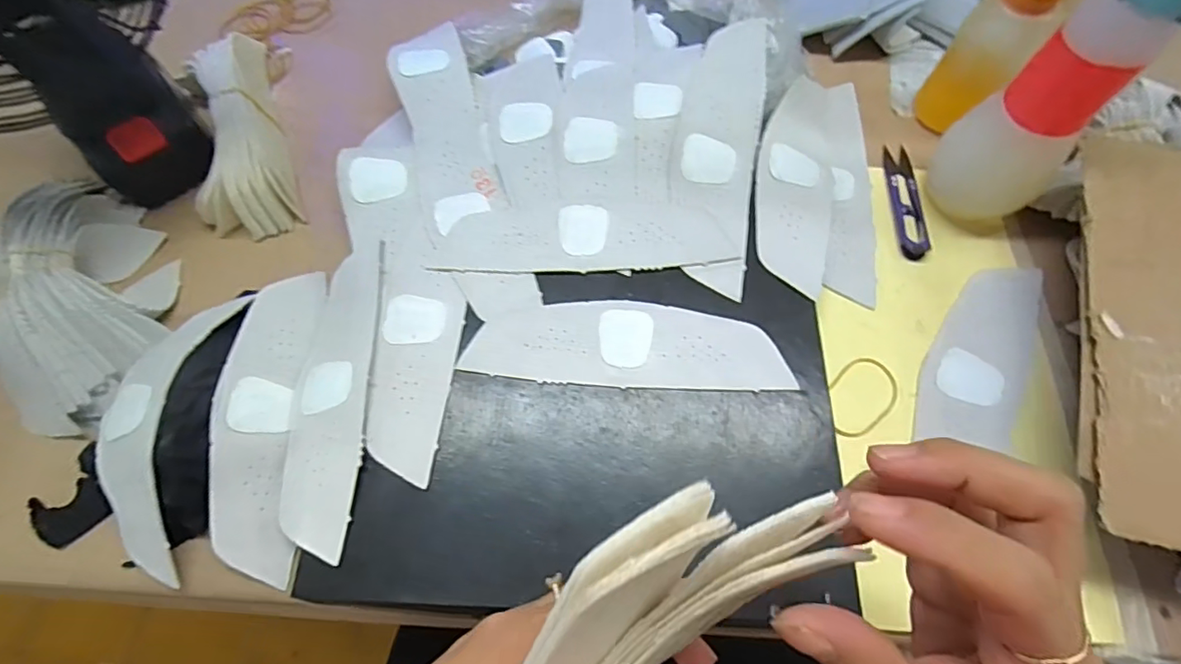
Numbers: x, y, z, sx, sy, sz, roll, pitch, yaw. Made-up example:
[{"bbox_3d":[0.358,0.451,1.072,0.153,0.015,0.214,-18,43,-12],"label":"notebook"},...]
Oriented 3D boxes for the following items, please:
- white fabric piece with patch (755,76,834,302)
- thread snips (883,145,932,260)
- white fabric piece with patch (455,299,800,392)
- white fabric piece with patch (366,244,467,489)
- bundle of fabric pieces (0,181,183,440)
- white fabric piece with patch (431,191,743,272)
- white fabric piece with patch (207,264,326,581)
[{"bbox_3d":[0.149,-0.119,0.395,0.057,0.016,0.197,14,68,7],"label":"white fabric piece with patch"},{"bbox_3d":[0.233,-0.098,0.408,0.021,0.006,0.099,2,67,2],"label":"thread snips"},{"bbox_3d":[0.022,0.007,0.344,0.192,0.005,0.055,4,67,3],"label":"white fabric piece with patch"},{"bbox_3d":[-0.108,0.015,0.342,0.053,0.008,0.148,-3,67,0],"label":"white fabric piece with patch"},{"bbox_3d":[-0.342,-0.028,0.368,0.100,0.052,0.186,-3,67,0],"label":"bundle of fabric pieces"},{"bbox_3d":[-0.004,-0.068,0.374,0.192,0.009,0.058,0,67,1],"label":"white fabric piece with patch"},{"bbox_3d":[-0.202,0.048,0.341,0.051,0.019,0.192,15,64,-36],"label":"white fabric piece with patch"}]

